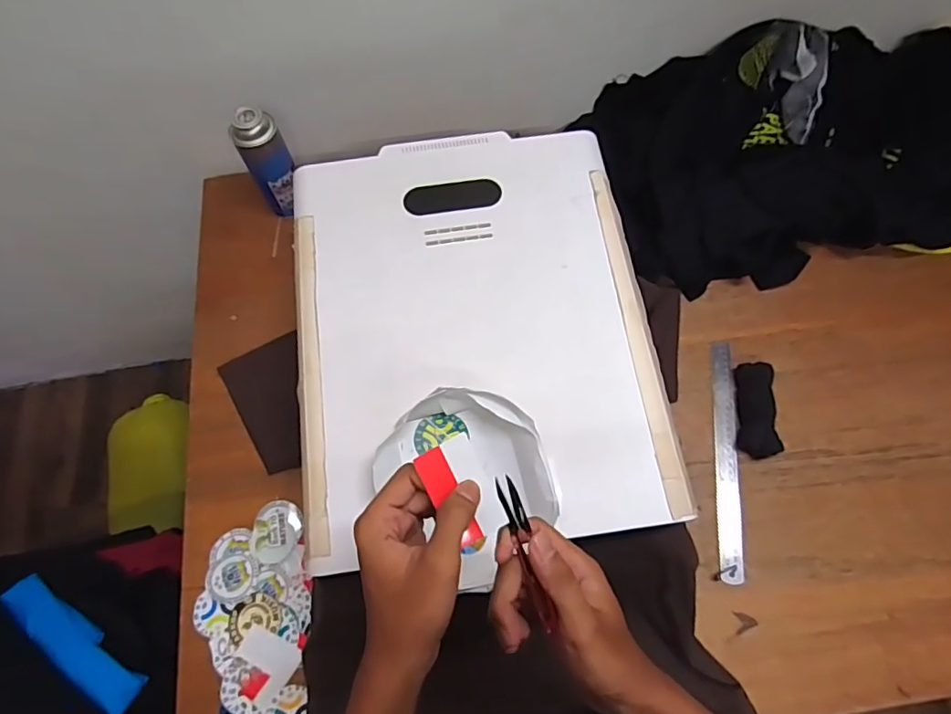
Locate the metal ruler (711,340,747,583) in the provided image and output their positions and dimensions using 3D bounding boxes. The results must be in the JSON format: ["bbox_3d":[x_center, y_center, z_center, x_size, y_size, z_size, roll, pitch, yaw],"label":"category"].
[{"bbox_3d":[0.339,0.131,0.736,0.031,0.005,0.322,3,69,10],"label":"metal ruler"}]

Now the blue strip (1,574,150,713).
[{"bbox_3d":[-0.561,0.399,0.767,0.237,0.043,0.064,38,73,14],"label":"blue strip"}]

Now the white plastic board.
[{"bbox_3d":[-0.005,-0.045,0.633,0.396,0.021,0.494,-8,70,-1],"label":"white plastic board"}]

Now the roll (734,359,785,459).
[{"bbox_3d":[0.388,0.073,0.747,0.053,0.028,0.128,6,68,2],"label":"roll"}]

